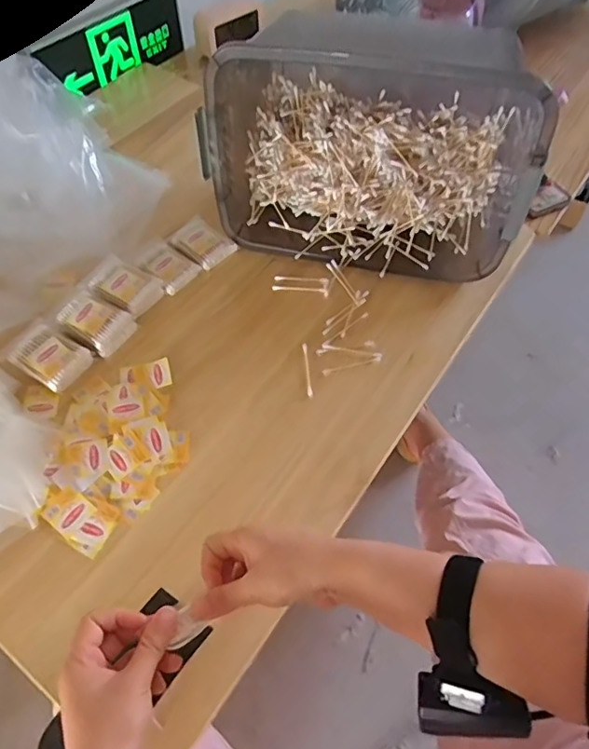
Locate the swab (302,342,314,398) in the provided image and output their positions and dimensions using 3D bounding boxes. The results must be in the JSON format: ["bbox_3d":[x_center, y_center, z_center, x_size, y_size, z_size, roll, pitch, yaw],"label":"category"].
[{"bbox_3d":[0.015,-0.007,0.612,0.007,0.004,0.074,-4,56,-2],"label":"swab"}]

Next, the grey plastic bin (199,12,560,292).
[{"bbox_3d":[0.093,-0.283,0.661,0.399,0.224,0.206,13,58,9],"label":"grey plastic bin"}]

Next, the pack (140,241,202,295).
[{"bbox_3d":[-0.171,-0.145,0.699,0.081,0.026,0.057,36,64,22],"label":"pack"}]

